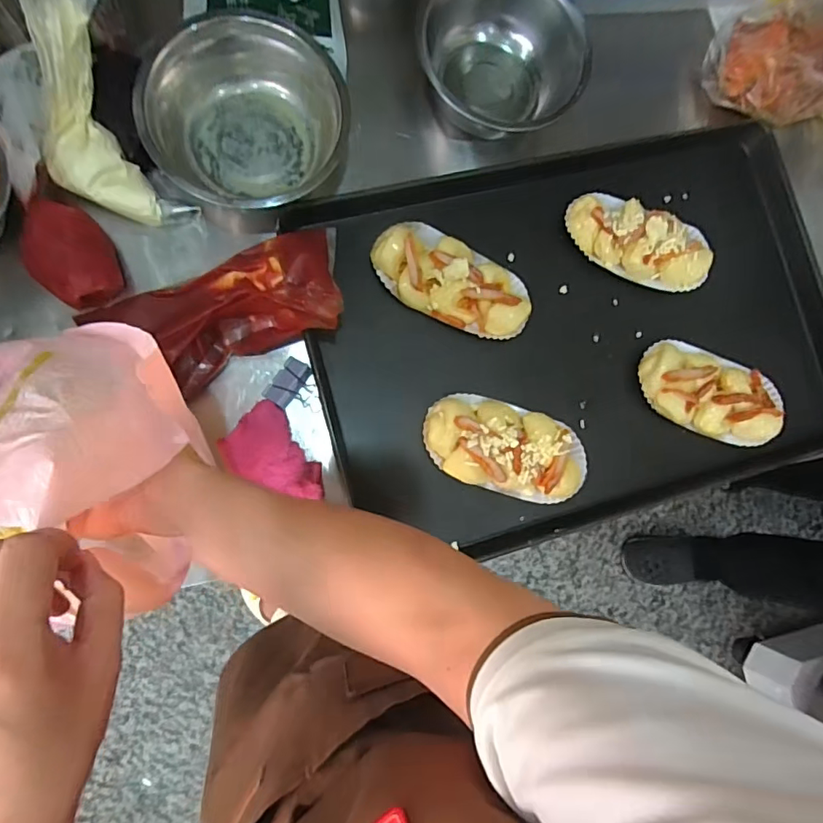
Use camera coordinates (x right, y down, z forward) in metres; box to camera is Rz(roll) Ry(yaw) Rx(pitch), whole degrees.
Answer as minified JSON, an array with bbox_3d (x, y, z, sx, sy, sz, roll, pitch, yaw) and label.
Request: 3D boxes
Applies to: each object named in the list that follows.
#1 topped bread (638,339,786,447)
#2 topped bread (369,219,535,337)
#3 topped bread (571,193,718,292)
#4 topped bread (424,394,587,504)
[{"bbox_3d":[0.331,-0.021,0.574,0.166,0.037,0.094,18,83,-7],"label":"topped bread"},{"bbox_3d":[0.044,-0.138,0.544,0.177,0.039,0.088,27,82,-5],"label":"topped bread"},{"bbox_3d":[0.258,-0.193,0.580,0.173,0.038,0.085,16,83,-7],"label":"topped bread"},{"bbox_3d":[0.098,0.037,0.528,0.168,0.029,0.087,17,83,-7],"label":"topped bread"}]

